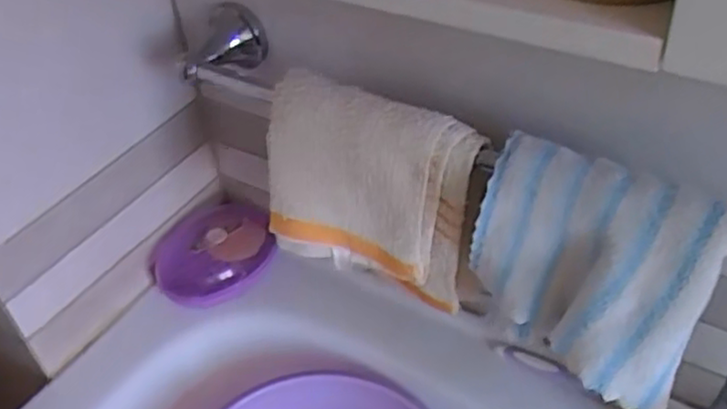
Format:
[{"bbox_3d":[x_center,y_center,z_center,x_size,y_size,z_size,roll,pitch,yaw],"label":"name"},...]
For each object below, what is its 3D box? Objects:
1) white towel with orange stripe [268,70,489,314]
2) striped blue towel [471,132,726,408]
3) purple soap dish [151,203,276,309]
[{"bbox_3d":[0.002,-0.009,0.531,0.160,0.135,0.064,16,47,23],"label":"white towel with orange stripe"},{"bbox_3d":[0.133,0.040,0.440,0.135,0.129,0.033,25,22,29],"label":"striped blue towel"},{"bbox_3d":[-0.153,0.045,0.739,0.124,0.045,0.099,-24,45,-19],"label":"purple soap dish"}]

